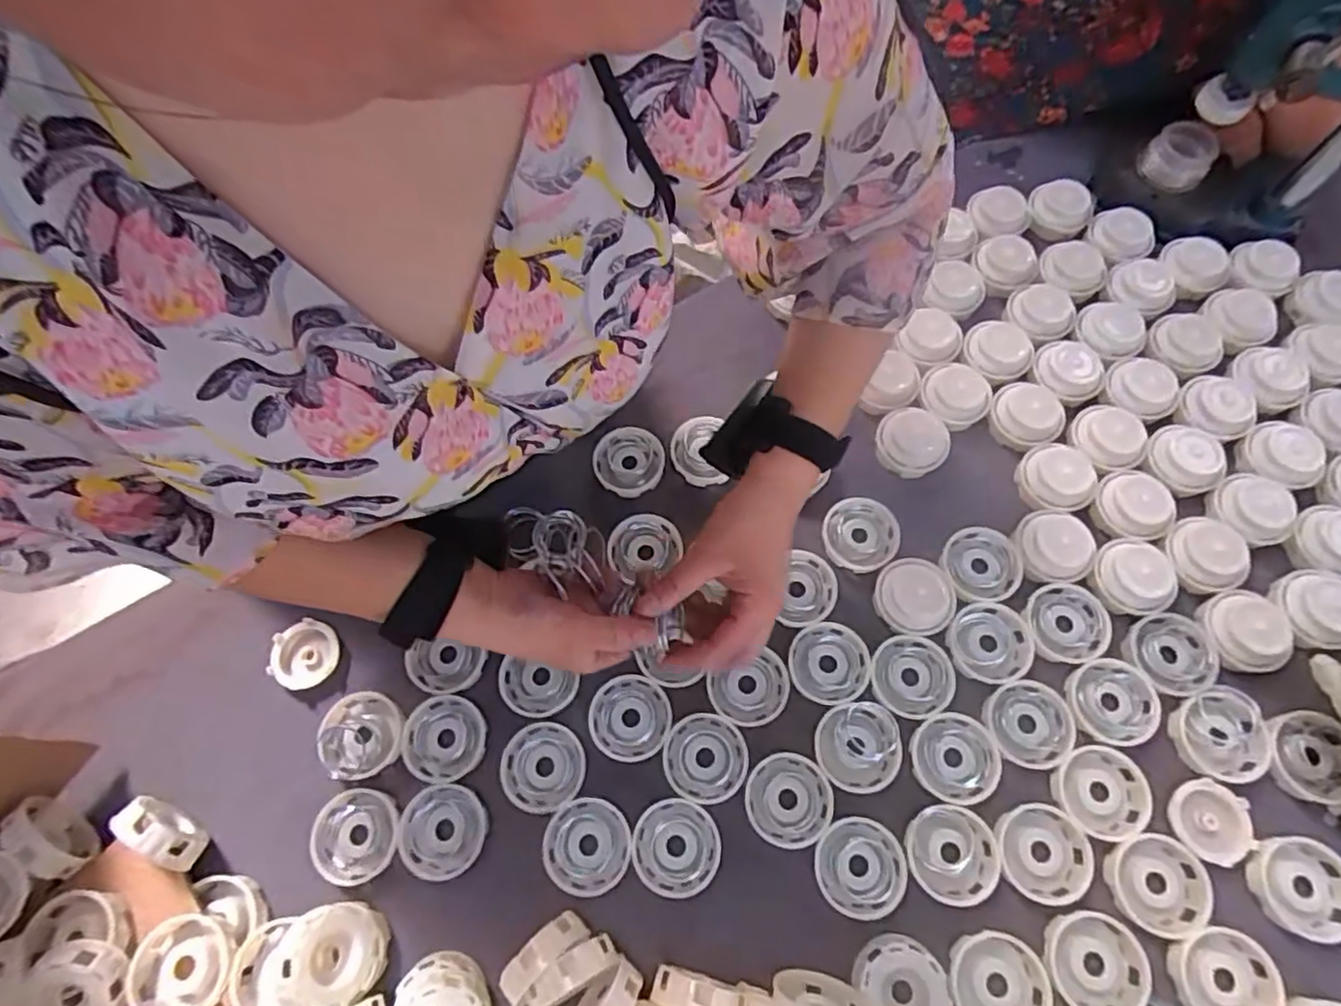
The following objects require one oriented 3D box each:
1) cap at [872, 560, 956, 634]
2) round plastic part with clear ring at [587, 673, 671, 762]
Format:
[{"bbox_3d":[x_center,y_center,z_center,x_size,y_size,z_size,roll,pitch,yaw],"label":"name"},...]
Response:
[{"bbox_3d":[0.194,0.074,0.530,0.057,0.024,0.055,14,69,13],"label":"cap"},{"bbox_3d":[-0.031,0.166,0.521,0.060,0.012,0.062,-3,66,6],"label":"round plastic part with clear ring"}]

